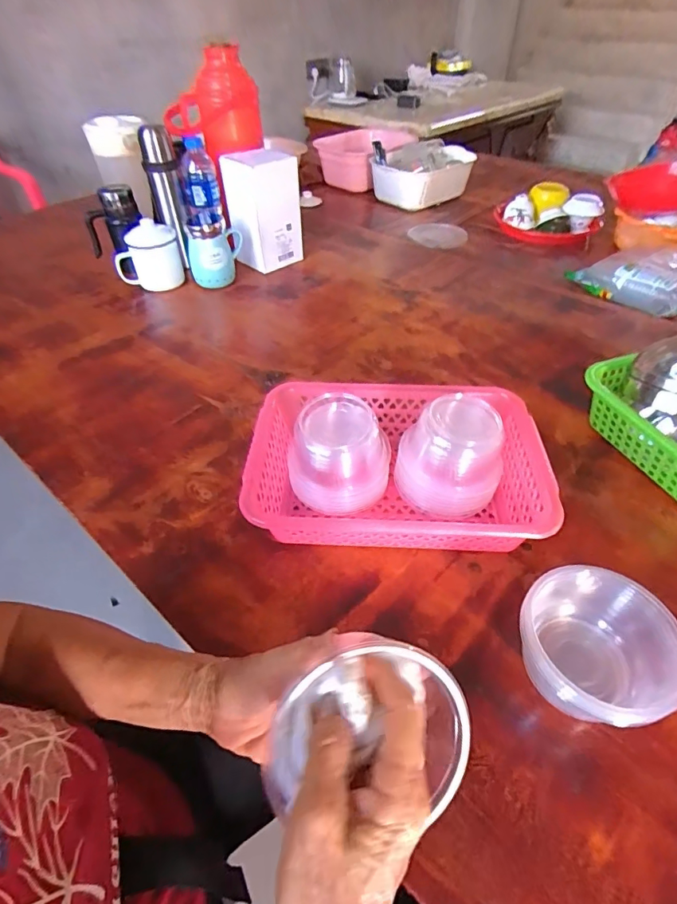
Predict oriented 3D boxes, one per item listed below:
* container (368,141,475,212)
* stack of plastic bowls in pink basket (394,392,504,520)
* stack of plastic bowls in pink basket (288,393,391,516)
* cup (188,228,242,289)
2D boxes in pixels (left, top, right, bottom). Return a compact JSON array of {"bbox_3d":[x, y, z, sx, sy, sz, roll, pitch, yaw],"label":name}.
[{"bbox_3d":[0.240,-0.787,1.305,0.244,0.136,0.195,-35,55,-29],"label":"container"},{"bbox_3d":[0.123,0.006,0.507,0.100,0.105,0.098,-14,45,-14],"label":"stack of plastic bowls in pink basket"},{"bbox_3d":[0.001,0.008,0.516,0.114,0.099,0.100,-5,44,-5],"label":"stack of plastic bowls in pink basket"},{"bbox_3d":[-0.245,-0.388,0.923,0.082,0.103,0.078,0,43,0],"label":"cup"}]

